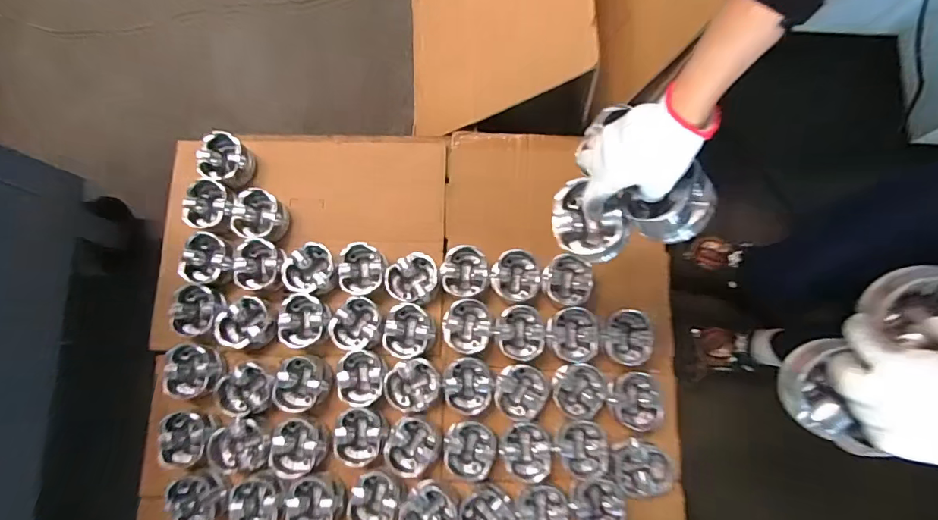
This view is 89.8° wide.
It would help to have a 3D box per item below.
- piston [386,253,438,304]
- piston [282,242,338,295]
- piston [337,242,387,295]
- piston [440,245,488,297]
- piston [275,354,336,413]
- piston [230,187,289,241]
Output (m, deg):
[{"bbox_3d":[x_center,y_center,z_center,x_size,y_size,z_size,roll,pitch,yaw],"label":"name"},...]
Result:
[{"bbox_3d":[-0.094,0.031,0.793,0.081,0.059,0.080,0,79,0],"label":"piston"},{"bbox_3d":[-0.263,0.014,0.788,0.076,0.050,0.082,0,79,0],"label":"piston"},{"bbox_3d":[-0.180,0.018,0.798,0.080,0.050,0.082,0,79,0],"label":"piston"},{"bbox_3d":[-0.008,0.022,0.798,0.078,0.059,0.087,0,79,0],"label":"piston"},{"bbox_3d":[-0.268,0.199,0.767,0.079,0.060,0.083,0,79,0],"label":"piston"},{"bbox_3d":[-0.362,-0.076,0.809,0.084,0.045,0.082,0,79,0],"label":"piston"}]

